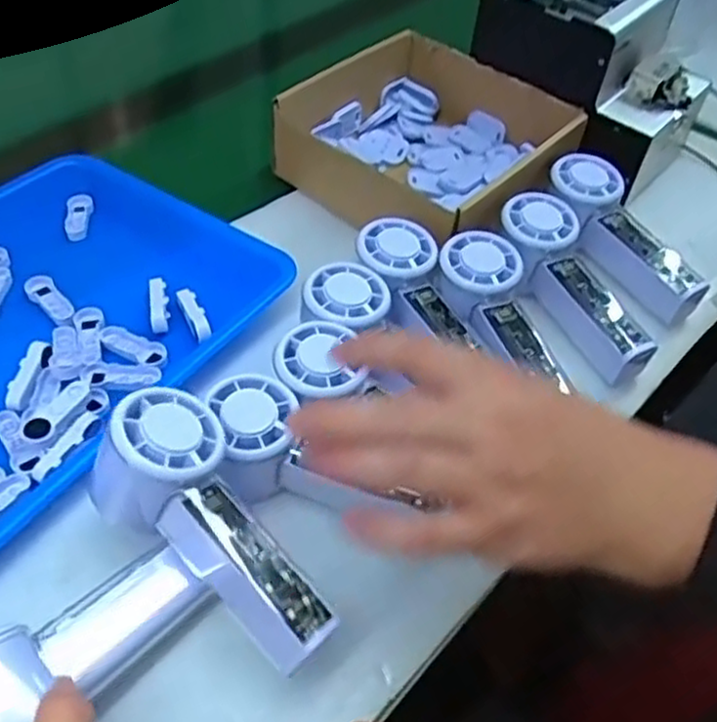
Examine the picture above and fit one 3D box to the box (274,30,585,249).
[{"bbox_3d":[0.055,-0.184,0.639,0.216,0.065,0.214,34,55,21],"label":"box"}]

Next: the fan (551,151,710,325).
[{"bbox_3d":[0.210,-0.103,0.586,0.062,0.044,0.158,-34,74,-26],"label":"fan"}]

